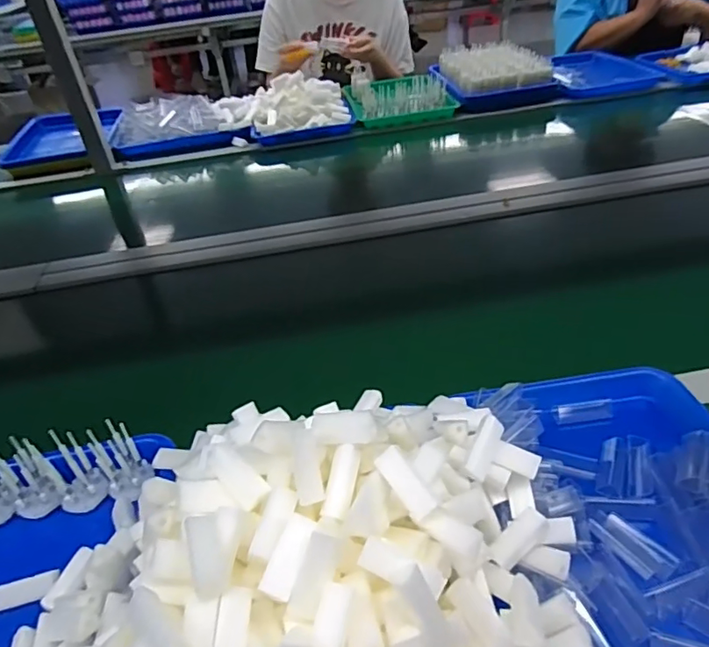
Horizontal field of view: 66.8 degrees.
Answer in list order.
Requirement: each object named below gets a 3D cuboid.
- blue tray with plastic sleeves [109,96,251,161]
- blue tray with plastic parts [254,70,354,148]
[{"bbox_3d":[-0.430,-0.489,1.321,0.336,0.083,0.188,-11,38,-5],"label":"blue tray with plastic sleeves"},{"bbox_3d":[-0.134,-0.535,1.326,0.234,0.101,0.213,-9,38,-3],"label":"blue tray with plastic parts"}]

